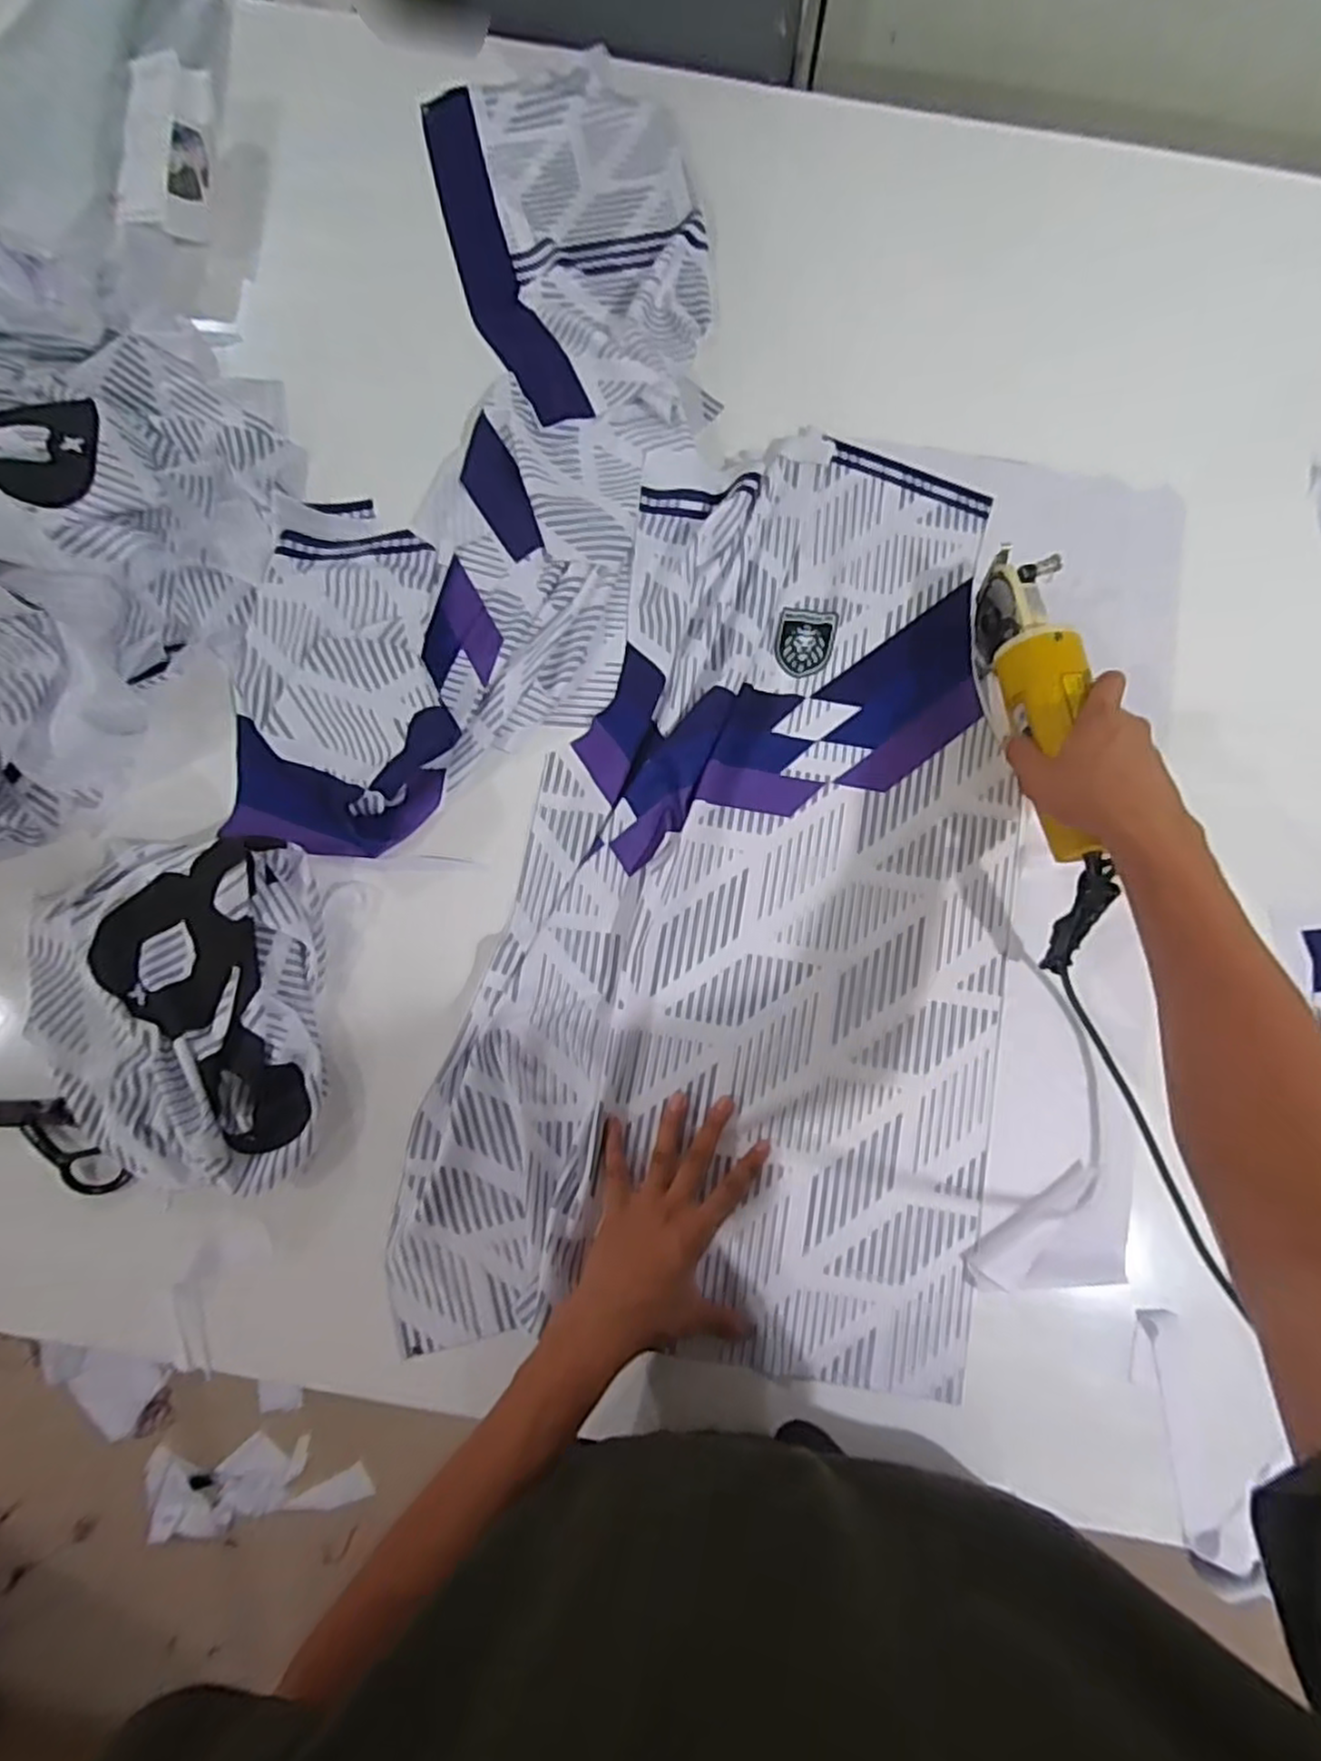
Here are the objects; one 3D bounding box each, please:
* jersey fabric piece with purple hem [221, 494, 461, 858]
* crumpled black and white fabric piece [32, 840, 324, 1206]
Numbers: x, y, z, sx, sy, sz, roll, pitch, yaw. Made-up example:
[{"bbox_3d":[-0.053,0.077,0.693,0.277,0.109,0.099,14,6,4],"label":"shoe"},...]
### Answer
[{"bbox_3d":[-0.253,-0.176,0.589,0.184,0.046,0.309,-4,79,3],"label":"jersey fabric piece with purple hem"},{"bbox_3d":[-0.358,0.100,0.540,0.211,0.050,0.257,-4,81,-4],"label":"crumpled black and white fabric piece"}]

